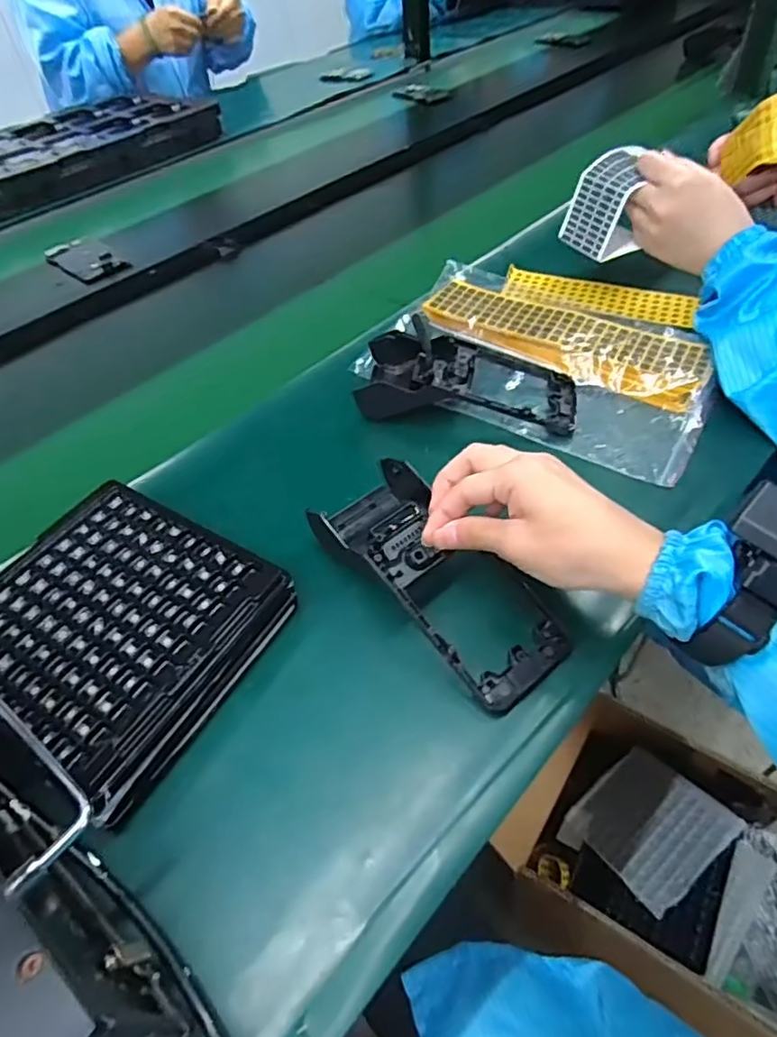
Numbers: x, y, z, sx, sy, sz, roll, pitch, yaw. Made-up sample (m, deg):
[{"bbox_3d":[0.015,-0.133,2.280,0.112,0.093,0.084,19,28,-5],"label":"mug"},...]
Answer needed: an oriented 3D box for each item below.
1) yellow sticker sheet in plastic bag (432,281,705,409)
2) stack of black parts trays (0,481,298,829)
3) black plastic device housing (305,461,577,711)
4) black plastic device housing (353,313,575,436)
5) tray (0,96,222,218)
[{"bbox_3d":[0.156,-0.167,0.560,0.254,0.019,0.084,23,55,24],"label":"yellow sticker sheet in plastic bag"},{"bbox_3d":[-0.167,0.070,0.379,0.172,0.049,0.160,23,55,23],"label":"stack of black parts trays"},{"bbox_3d":[0.031,0.034,0.397,0.082,0.041,0.186,-32,58,-21],"label":"black plastic device housing"},{"bbox_3d":[0.068,-0.118,0.517,0.176,0.043,0.090,4,49,10],"label":"black plastic device housing"},{"bbox_3d":[-0.594,-0.602,1.025,0.570,0.056,0.351,-38,56,-25],"label":"tray"}]

